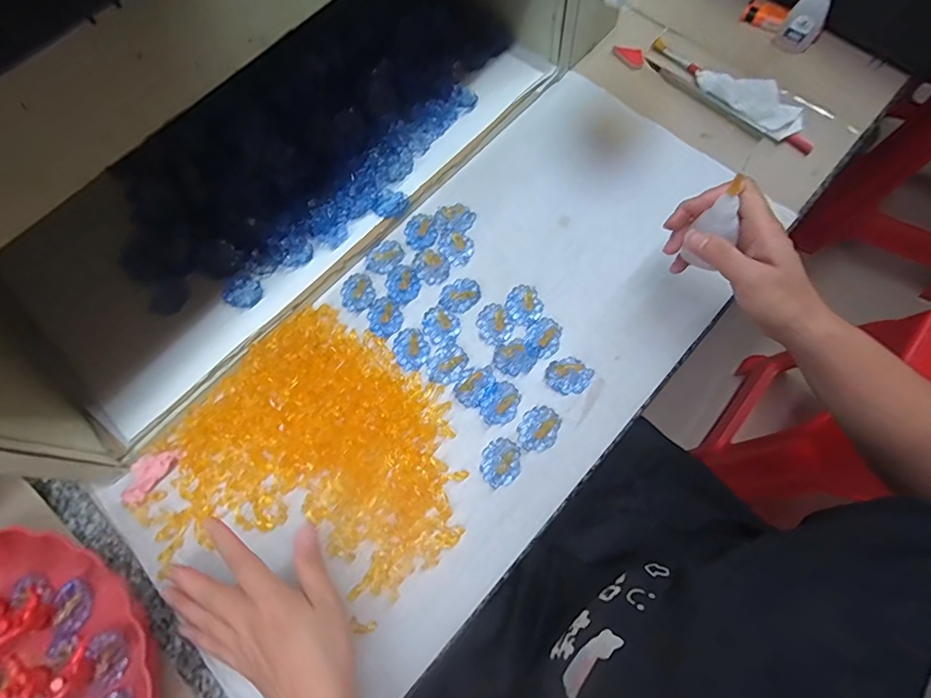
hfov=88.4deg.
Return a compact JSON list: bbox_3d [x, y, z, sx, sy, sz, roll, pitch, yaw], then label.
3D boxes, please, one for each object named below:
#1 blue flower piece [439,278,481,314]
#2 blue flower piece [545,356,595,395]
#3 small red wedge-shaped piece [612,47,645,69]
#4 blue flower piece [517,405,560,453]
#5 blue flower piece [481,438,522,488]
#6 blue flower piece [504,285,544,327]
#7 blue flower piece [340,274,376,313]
[{"bbox_3d":[-0.005,-0.049,0.432,0.037,0.005,0.032,-39,73,-11],"label":"blue flower piece"},{"bbox_3d":[0.087,0.022,0.402,0.034,0.004,0.033,-1,70,3],"label":"blue flower piece"},{"bbox_3d":[0.179,-0.320,0.518,0.036,0.011,0.019,37,76,12],"label":"small red wedge-shaped piece"},{"bbox_3d":[0.059,0.064,0.387,0.030,0.004,0.037,27,74,12],"label":"blue flower piece"},{"bbox_3d":[0.028,0.091,0.381,0.030,0.004,0.037,5,71,5],"label":"blue flower piece"},{"bbox_3d":[0.052,-0.040,0.426,0.034,0.004,0.033,-1,70,3],"label":"blue flower piece"},{"bbox_3d":[-0.099,-0.052,0.441,0.031,0.005,0.034,-1,70,3],"label":"blue flower piece"}]

